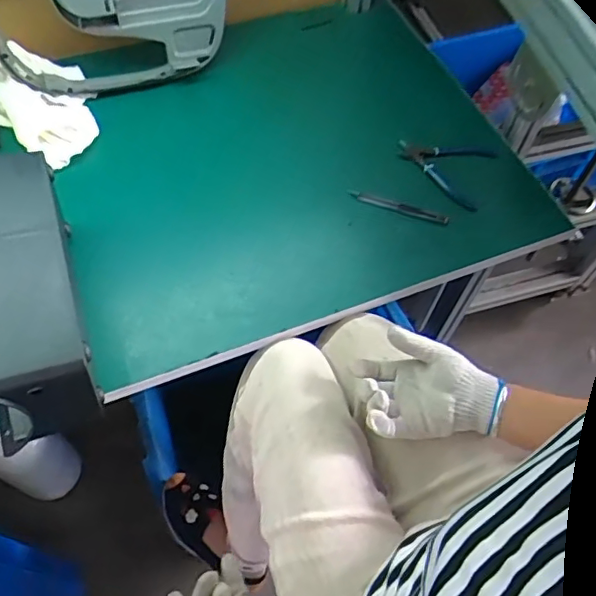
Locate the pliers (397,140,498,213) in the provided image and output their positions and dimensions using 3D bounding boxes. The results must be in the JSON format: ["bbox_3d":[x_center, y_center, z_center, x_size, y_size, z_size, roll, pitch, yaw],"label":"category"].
[{"bbox_3d":[0.212,-0.195,0.835,0.136,0.017,0.132,20,60,8],"label":"pliers"}]

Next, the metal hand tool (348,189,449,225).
[{"bbox_3d":[0.138,-0.125,0.782,0.139,0.008,0.016,18,60,7],"label":"metal hand tool"}]

